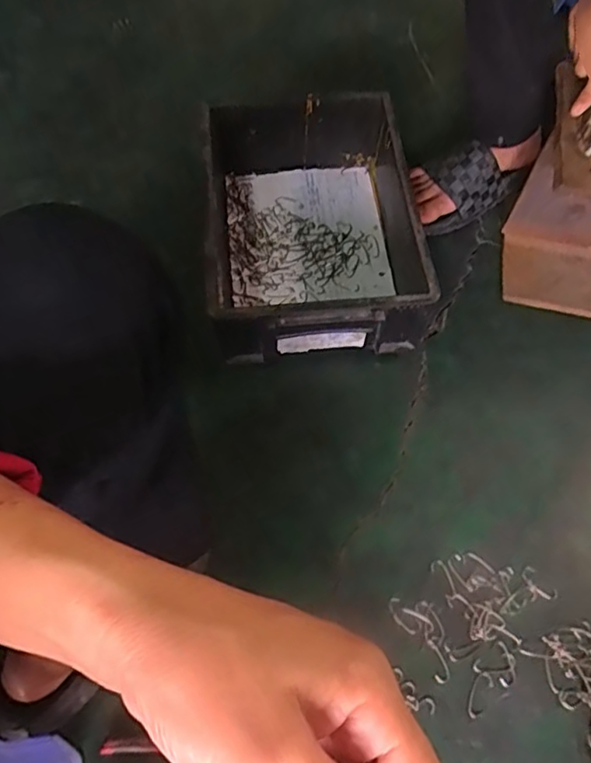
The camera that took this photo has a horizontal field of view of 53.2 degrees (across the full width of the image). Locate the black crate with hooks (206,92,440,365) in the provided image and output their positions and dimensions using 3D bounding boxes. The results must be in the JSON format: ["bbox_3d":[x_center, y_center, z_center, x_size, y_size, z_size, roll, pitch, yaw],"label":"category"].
[{"bbox_3d":[0.021,-0.201,0.746,0.259,0.122,0.354,-4,64,-5],"label":"black crate with hooks"}]

